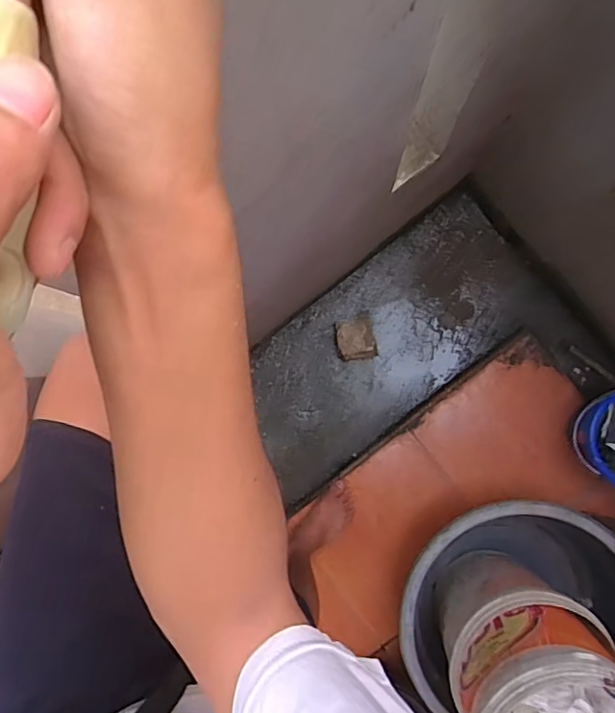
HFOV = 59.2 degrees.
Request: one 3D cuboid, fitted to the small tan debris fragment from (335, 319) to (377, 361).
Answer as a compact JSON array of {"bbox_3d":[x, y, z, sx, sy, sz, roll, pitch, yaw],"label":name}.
[{"bbox_3d":[0.125,-0.046,1.417,0.101,0.068,0.109,-9,88,3],"label":"small tan debris fragment"}]

